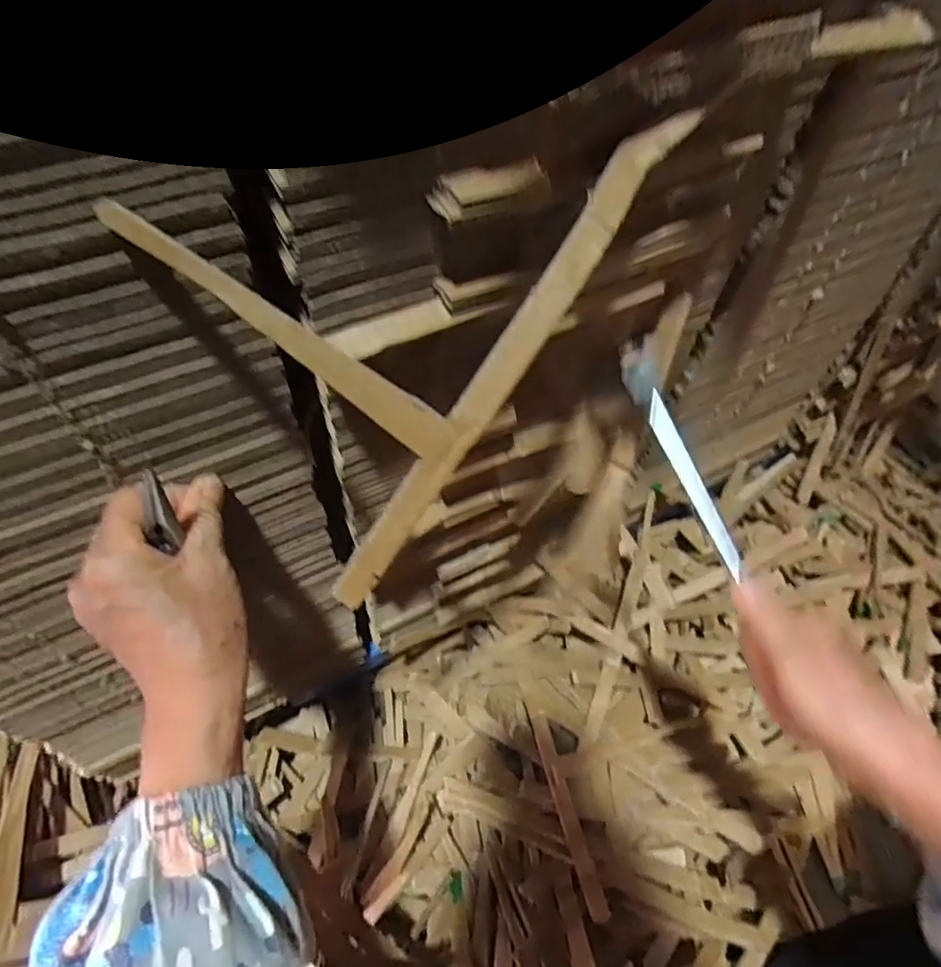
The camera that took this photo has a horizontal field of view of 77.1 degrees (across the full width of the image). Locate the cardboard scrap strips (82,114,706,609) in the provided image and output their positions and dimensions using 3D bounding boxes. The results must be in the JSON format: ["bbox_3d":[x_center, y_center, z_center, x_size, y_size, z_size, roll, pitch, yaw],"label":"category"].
[{"bbox_3d":[0.002,-0.051,0.273,0.239,0.174,0.026,-17,28,-14],"label":"cardboard scrap strips"}]

